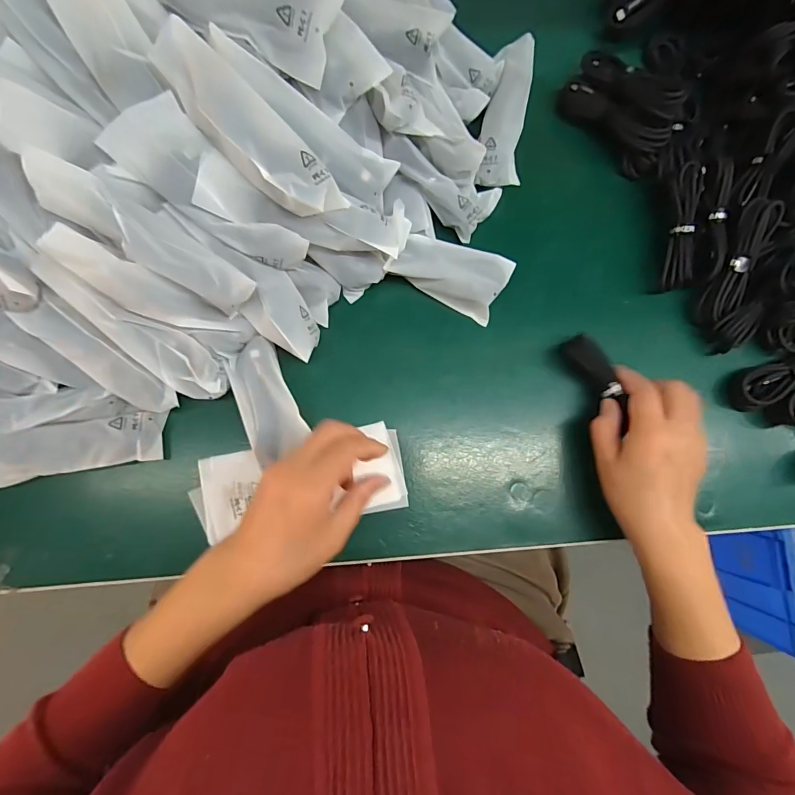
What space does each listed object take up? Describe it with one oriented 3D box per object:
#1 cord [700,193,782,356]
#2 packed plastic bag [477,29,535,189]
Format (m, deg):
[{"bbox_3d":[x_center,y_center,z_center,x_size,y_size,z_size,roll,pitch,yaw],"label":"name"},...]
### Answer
[{"bbox_3d":[0.313,-0.107,0.372,0.048,0.022,0.133,8,103,-2],"label":"cord"},{"bbox_3d":[0.104,-0.275,0.390,0.039,0.020,0.151,9,82,-2],"label":"packed plastic bag"}]

